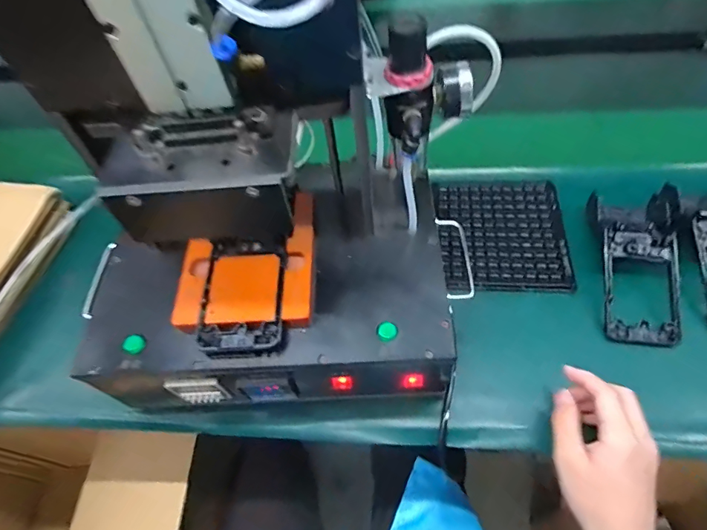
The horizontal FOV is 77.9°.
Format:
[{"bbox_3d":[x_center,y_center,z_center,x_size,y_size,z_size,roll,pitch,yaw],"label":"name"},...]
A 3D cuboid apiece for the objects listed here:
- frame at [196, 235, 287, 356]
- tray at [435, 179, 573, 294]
[{"bbox_3d":[-0.095,0.021,0.387,0.071,0.013,0.116,-3,55,3],"label":"frame"},{"bbox_3d":[0.181,-0.041,0.539,0.144,0.015,0.157,-1,56,4],"label":"tray"}]

